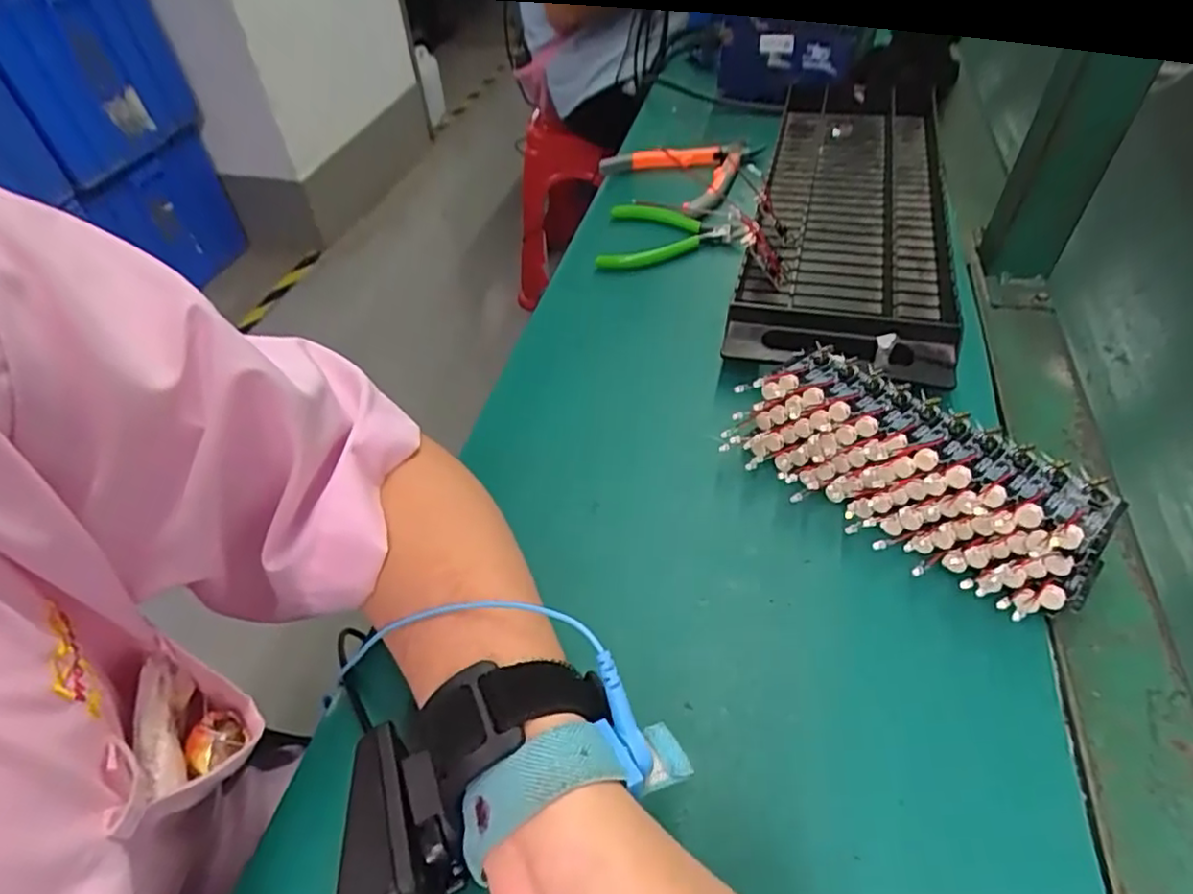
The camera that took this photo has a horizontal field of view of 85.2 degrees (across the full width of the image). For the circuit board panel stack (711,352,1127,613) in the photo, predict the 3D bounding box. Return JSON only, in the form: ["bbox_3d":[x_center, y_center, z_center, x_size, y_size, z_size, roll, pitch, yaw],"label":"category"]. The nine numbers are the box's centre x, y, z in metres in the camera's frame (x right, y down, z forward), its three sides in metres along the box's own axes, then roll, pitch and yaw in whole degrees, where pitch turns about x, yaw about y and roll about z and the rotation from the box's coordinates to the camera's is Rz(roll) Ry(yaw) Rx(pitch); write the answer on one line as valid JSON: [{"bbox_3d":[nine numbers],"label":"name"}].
[{"bbox_3d":[0.151,0.013,0.320,0.085,0.041,0.170,-34,55,-25],"label":"circuit board panel stack"}]

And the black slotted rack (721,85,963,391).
[{"bbox_3d":[0.196,-0.179,0.487,0.141,0.038,0.377,12,49,13],"label":"black slotted rack"}]

